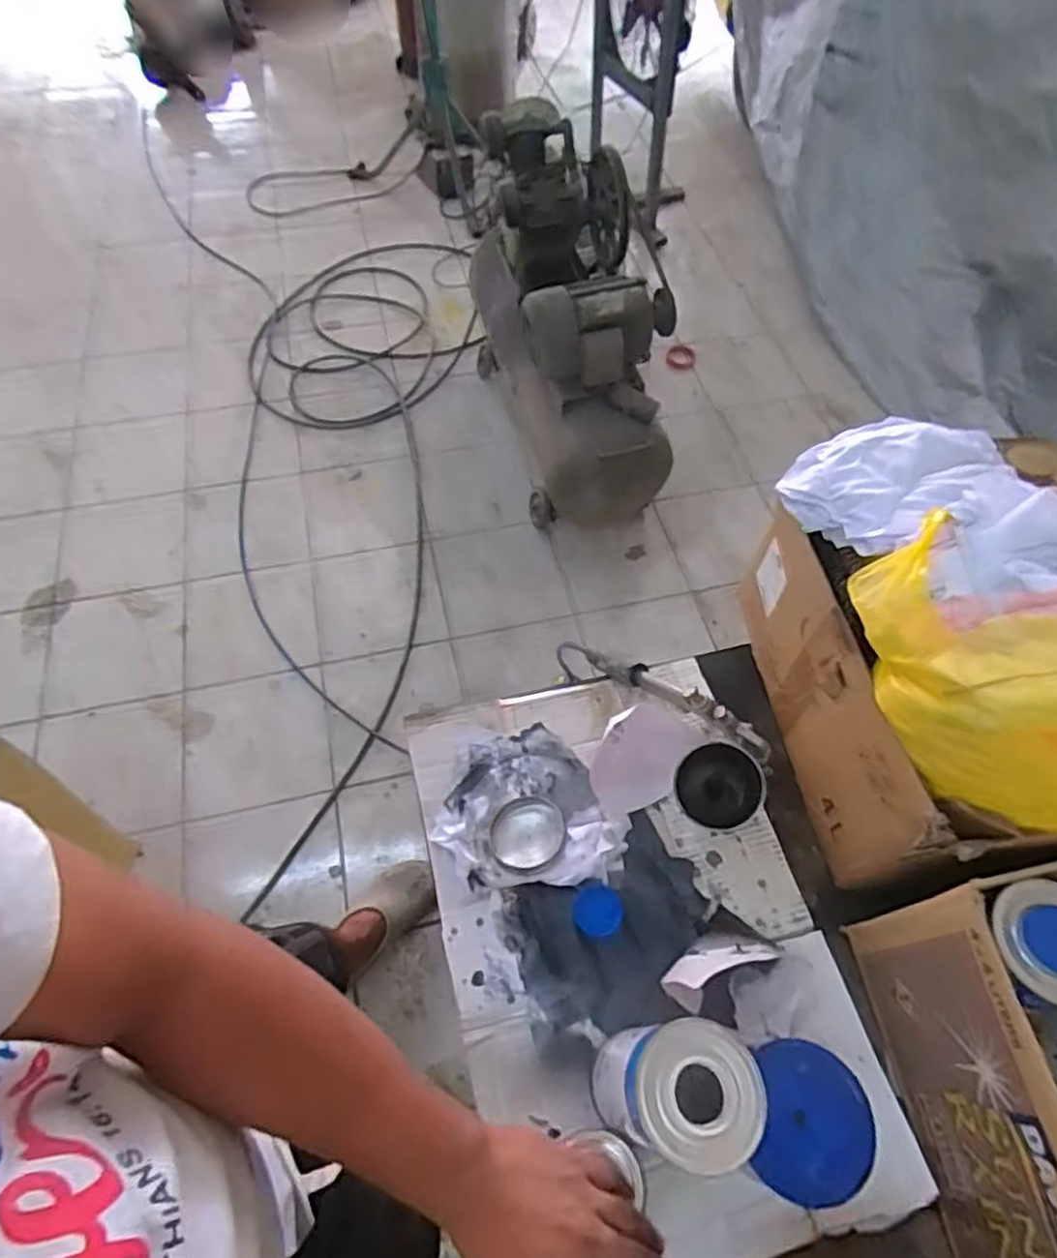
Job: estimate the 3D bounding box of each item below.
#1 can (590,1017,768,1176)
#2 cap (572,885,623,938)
[{"bbox_3d":[0.099,0.343,0.532,0.094,0.196,0.085,-4,59,-4],"label":"can"},{"bbox_3d":[0.065,0.265,0.663,0.045,0.009,0.043,1,59,-1],"label":"cap"}]

